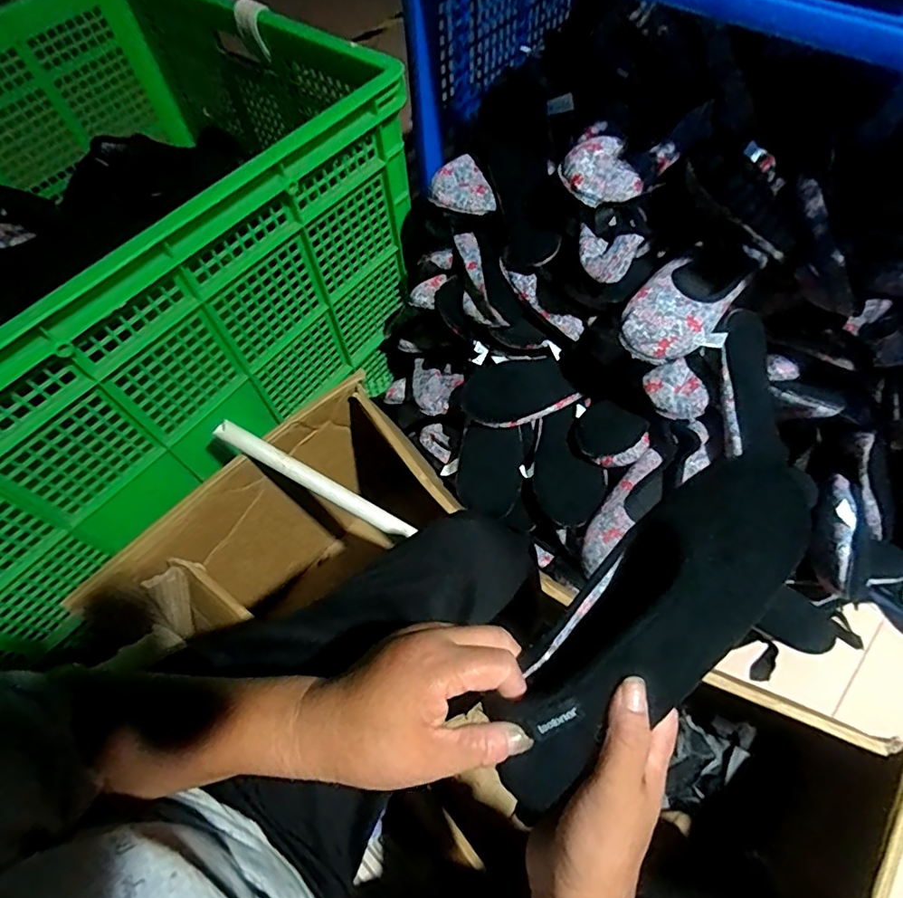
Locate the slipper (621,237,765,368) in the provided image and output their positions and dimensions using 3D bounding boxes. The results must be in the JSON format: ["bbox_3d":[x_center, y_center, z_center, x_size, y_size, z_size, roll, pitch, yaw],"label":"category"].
[{"bbox_3d":[0.287,-0.181,0.657,0.095,0.056,0.204,38,70,22],"label":"slipper"}]

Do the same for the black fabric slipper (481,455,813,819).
[{"bbox_3d":[0.118,0.104,0.323,0.237,0.065,0.080,-44,67,-8],"label":"black fabric slipper"}]

